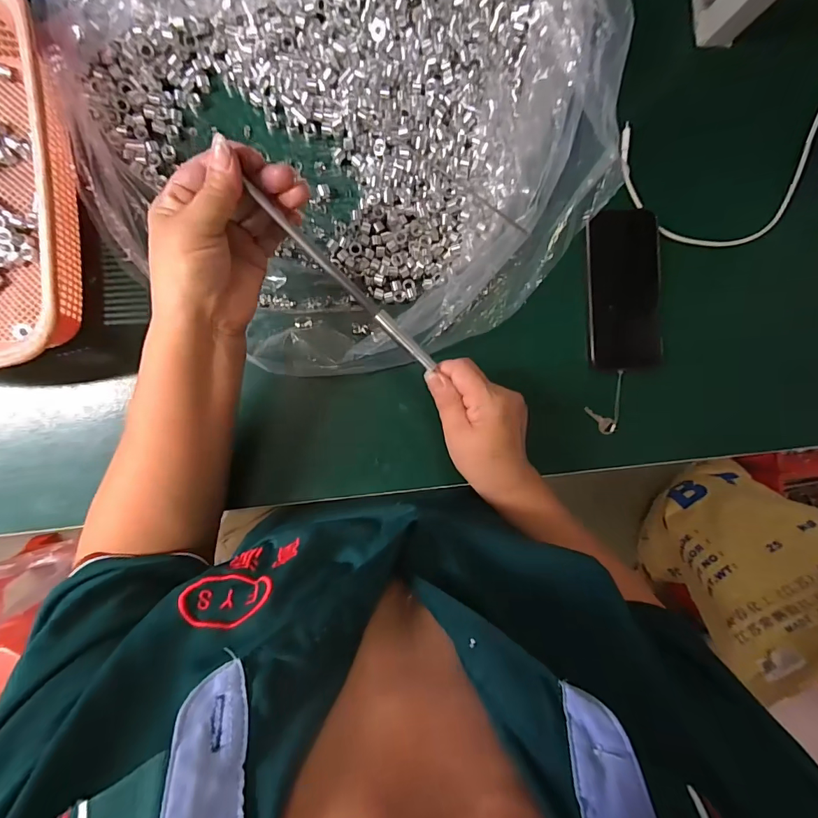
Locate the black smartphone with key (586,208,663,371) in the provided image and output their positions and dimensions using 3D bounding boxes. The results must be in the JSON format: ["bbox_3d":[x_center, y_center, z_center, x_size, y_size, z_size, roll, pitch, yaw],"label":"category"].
[{"bbox_3d":[0.221,-0.119,0.423,0.078,0.012,0.154,-6,96,-6],"label":"black smartphone with key"}]

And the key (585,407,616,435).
[{"bbox_3d":[0.199,0.011,0.437,0.036,0.004,0.017,41,90,4],"label":"key"}]

